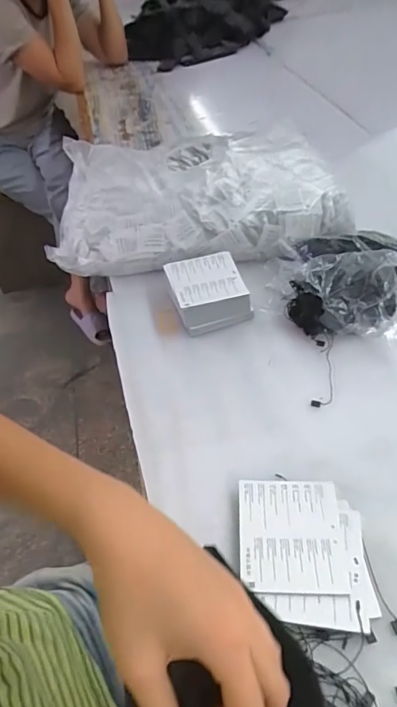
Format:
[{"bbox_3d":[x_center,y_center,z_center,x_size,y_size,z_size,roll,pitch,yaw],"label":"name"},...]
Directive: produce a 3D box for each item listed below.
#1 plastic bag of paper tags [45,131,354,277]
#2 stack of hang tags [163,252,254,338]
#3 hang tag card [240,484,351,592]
[{"bbox_3d":[-0.009,-0.263,0.759,0.442,0.109,0.326,-3,47,3],"label":"plastic bag of paper tags"},{"bbox_3d":[0.012,-0.083,0.626,0.096,0.057,0.104,-15,48,-8],"label":"stack of hang tags"},{"bbox_3d":[0.082,0.161,0.416,0.089,0.004,0.099,-1,49,5],"label":"hang tag card"}]

